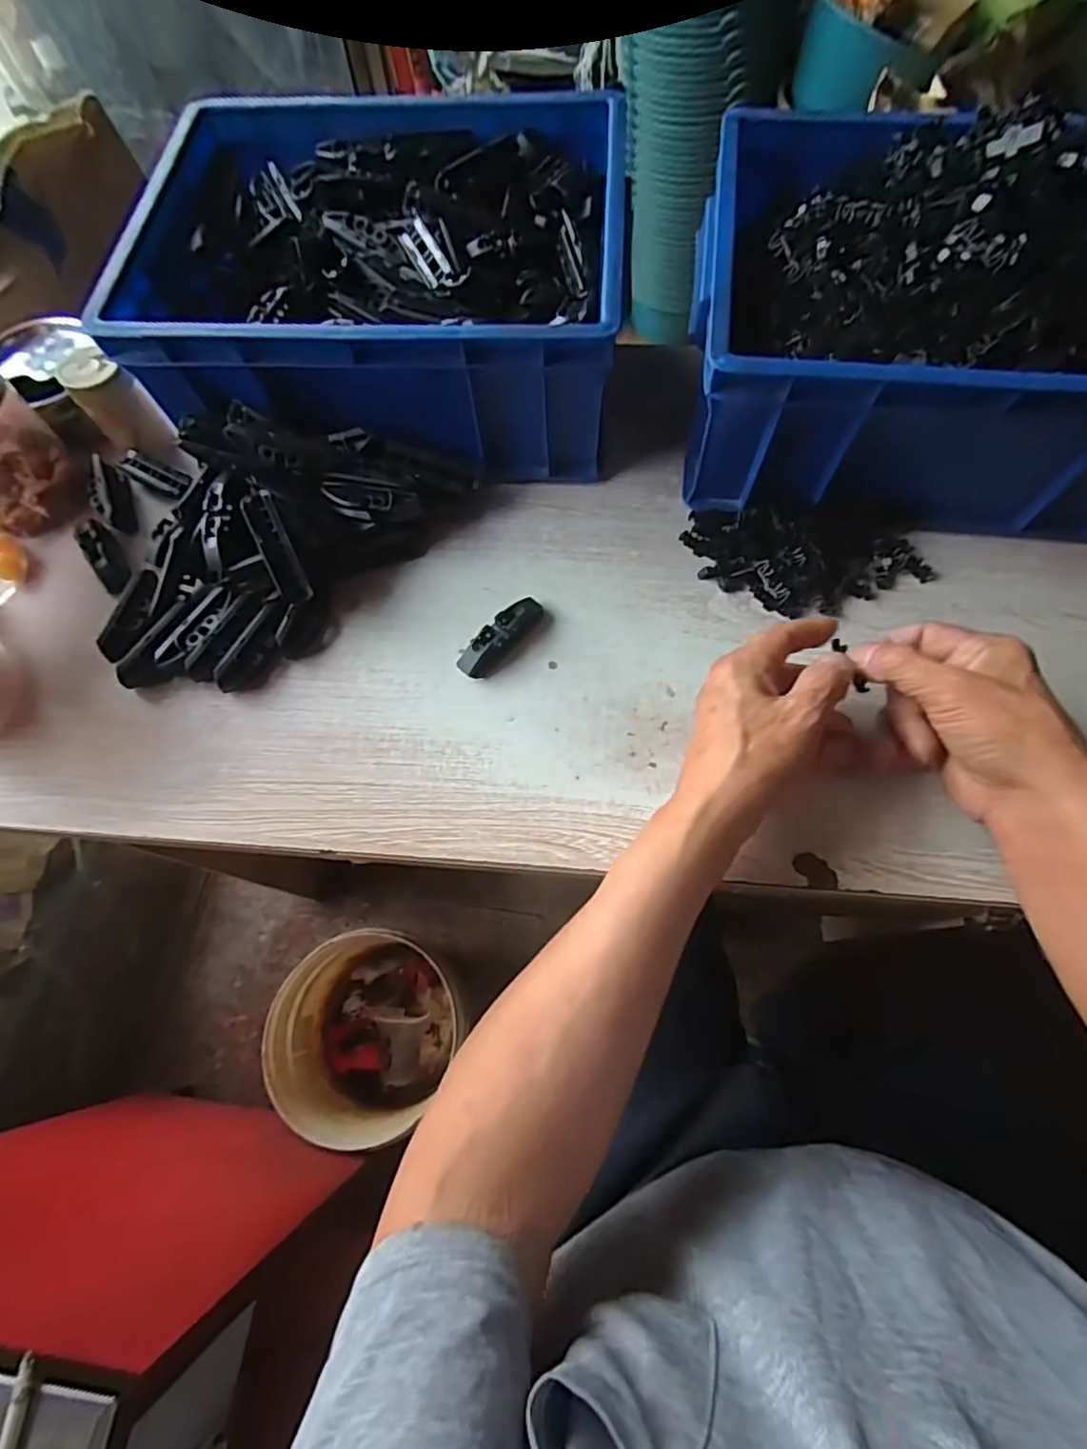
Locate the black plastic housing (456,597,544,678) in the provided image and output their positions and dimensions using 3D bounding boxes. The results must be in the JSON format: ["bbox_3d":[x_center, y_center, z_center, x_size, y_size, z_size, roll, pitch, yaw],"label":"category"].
[{"bbox_3d":[-0.028,-0.060,0.419,0.021,0.018,0.071,37,74,15],"label":"black plastic housing"}]

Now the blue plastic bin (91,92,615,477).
[{"bbox_3d":[-0.112,-0.334,0.472,0.333,0.126,0.261,3,69,3],"label":"blue plastic bin"}]

